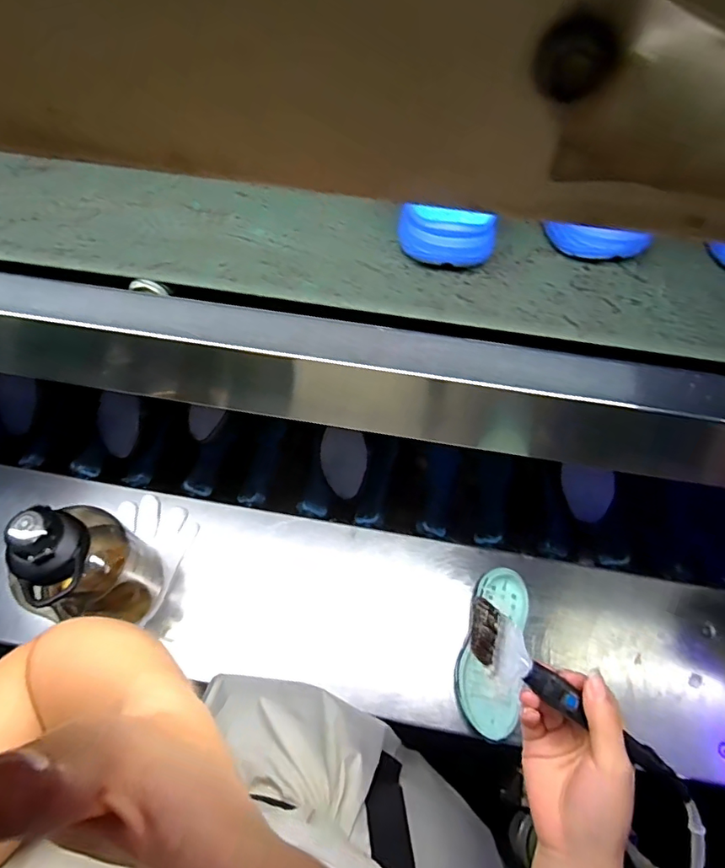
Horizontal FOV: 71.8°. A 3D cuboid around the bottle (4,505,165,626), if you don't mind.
[{"bbox_3d":[-0.315,0.160,0.588,0.098,0.221,0.113,29,65,14],"label":"bottle"}]

